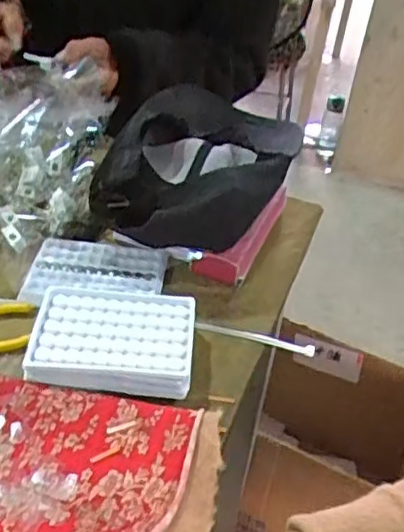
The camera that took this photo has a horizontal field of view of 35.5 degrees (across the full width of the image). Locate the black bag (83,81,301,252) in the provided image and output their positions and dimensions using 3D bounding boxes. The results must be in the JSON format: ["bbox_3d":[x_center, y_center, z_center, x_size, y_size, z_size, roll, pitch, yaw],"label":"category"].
[{"bbox_3d":[0.007,-0.118,0.666,0.165,0.076,0.236,14,38,8],"label":"black bag"}]

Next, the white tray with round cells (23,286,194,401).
[{"bbox_3d":[-0.074,0.058,0.529,0.131,0.024,0.102,4,38,-4],"label":"white tray with round cells"}]

